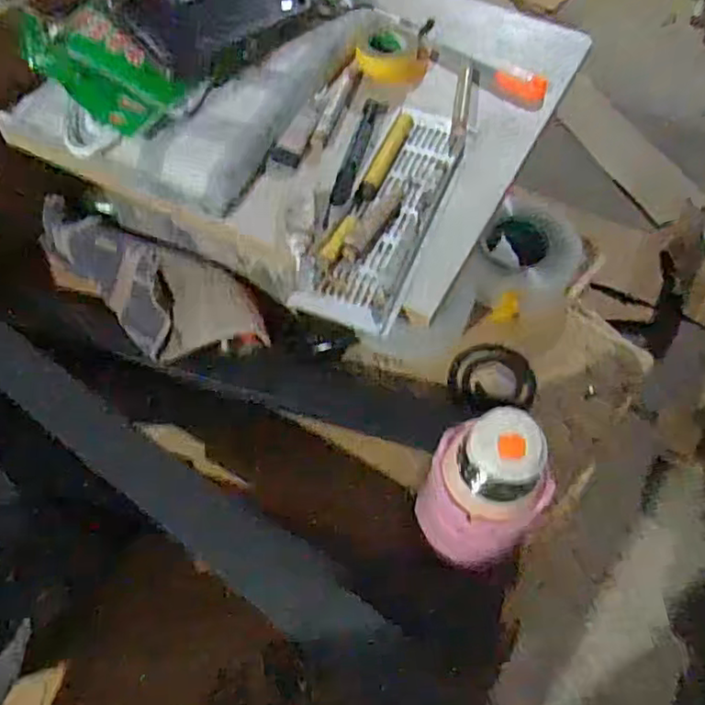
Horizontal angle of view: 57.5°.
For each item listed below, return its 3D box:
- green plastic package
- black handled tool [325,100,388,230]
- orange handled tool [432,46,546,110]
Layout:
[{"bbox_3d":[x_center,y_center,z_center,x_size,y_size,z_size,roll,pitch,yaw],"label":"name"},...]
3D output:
[{"bbox_3d":[-0.212,-0.246,0.551,0.133,0.034,0.081,34,63,17],"label":"green plastic package"},{"bbox_3d":[0.002,-0.170,0.561,0.019,0.012,0.150,15,59,6],"label":"black handled tool"},{"bbox_3d":[0.134,-0.273,0.633,0.122,0.020,0.025,31,62,15],"label":"orange handled tool"}]

